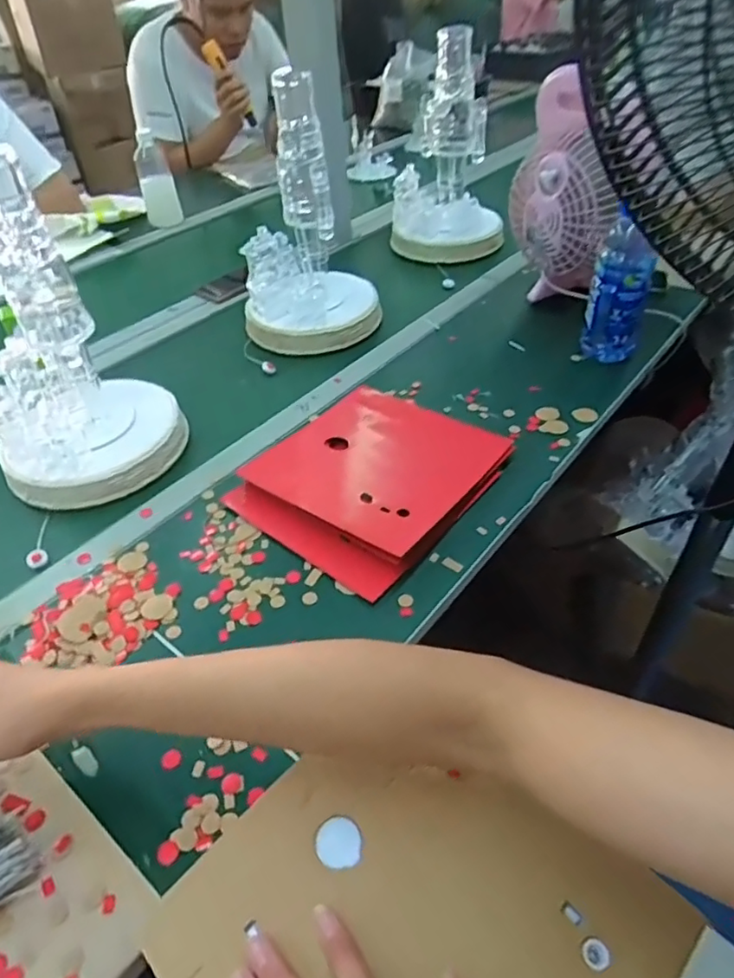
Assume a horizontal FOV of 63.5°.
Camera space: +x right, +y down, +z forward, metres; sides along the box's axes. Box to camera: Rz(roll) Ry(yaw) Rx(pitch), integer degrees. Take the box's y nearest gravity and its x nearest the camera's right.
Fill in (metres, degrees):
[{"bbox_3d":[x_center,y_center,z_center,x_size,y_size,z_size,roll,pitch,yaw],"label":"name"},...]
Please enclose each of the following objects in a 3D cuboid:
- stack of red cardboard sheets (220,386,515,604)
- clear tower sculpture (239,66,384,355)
[{"bbox_3d":[0.005,-0.030,0.661,0.245,0.032,0.268,29,52,30],"label":"stack of red cardboard sheets"},{"bbox_3d":[-0.092,-0.387,0.854,0.194,0.313,0.166,-6,43,-2],"label":"clear tower sculpture"}]

